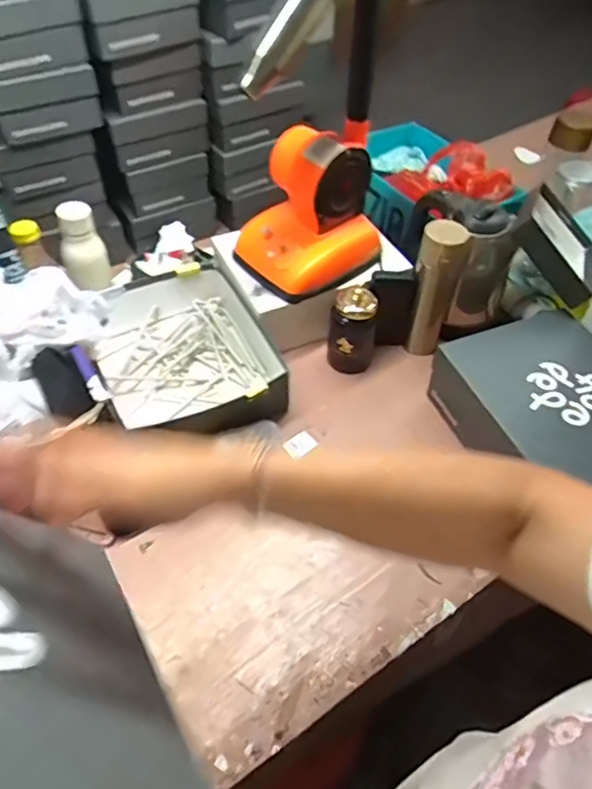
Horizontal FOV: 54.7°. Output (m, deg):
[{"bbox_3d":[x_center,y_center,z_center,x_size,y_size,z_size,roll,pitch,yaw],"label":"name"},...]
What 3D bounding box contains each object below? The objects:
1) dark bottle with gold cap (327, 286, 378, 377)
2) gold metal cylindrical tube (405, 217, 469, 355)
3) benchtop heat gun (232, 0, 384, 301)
[{"bbox_3d":[0.091,-0.104,0.939,0.074,0.152,0.059,5,51,2],"label":"dark bottle with gold cap"},{"bbox_3d":[0.224,-0.169,0.943,0.065,0.235,0.054,10,51,7],"label":"gold metal cylindrical tube"},{"bbox_3d":[0.020,-0.380,0.817,0.212,0.470,0.165,-25,55,-20],"label":"benchtop heat gun"}]

